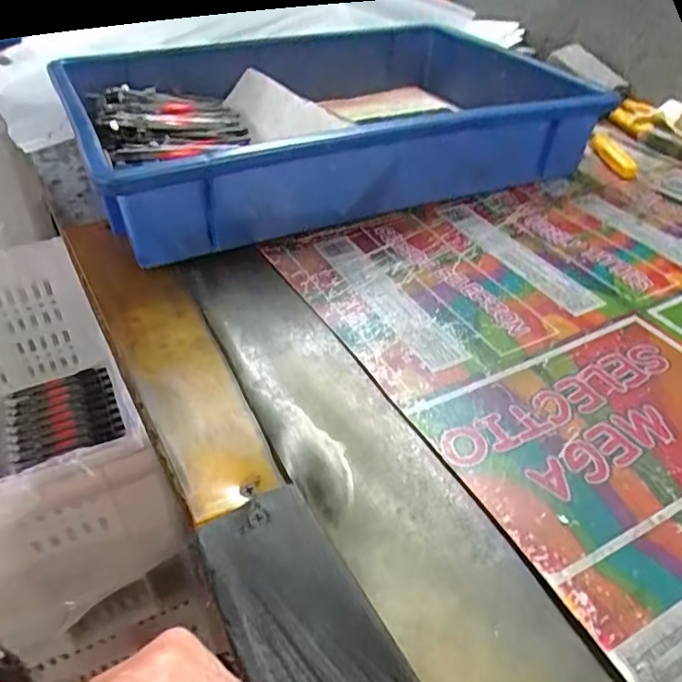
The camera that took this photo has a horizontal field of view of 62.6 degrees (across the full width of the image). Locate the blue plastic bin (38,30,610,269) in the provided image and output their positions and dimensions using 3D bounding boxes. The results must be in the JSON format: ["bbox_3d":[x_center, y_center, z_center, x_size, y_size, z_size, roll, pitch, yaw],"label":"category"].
[{"bbox_3d":[-0.011,-0.198,0.491,0.413,0.098,0.261,-20,45,-22],"label":"blue plastic bin"}]

